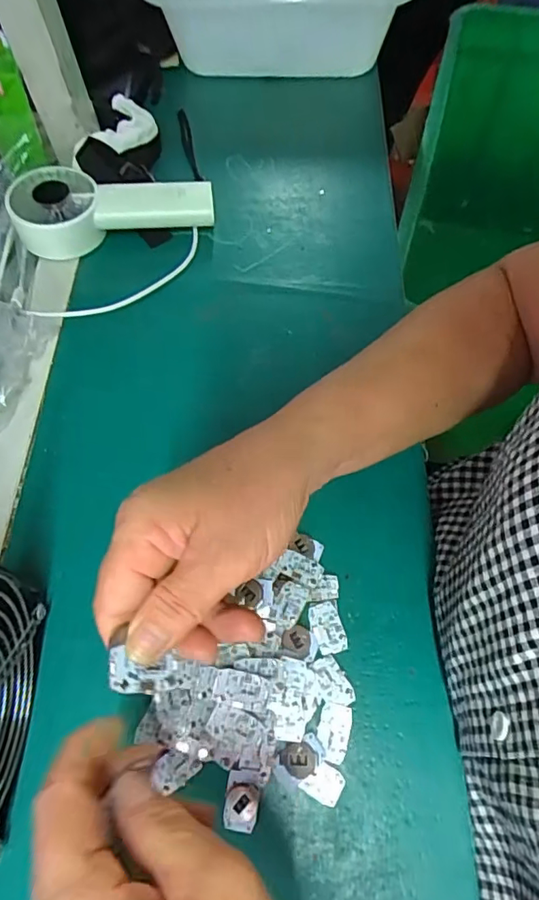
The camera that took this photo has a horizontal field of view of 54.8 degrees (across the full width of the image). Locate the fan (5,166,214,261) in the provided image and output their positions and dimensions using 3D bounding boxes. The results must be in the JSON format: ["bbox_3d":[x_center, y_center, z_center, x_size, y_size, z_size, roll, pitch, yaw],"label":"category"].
[{"bbox_3d":[-0.142,-0.226,0.479,0.173,0.050,0.064,-13,64,-5],"label":"fan"}]

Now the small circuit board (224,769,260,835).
[{"bbox_3d":[-0.016,0.197,0.293,0.018,0.010,0.028,5,64,4],"label":"small circuit board"}]

